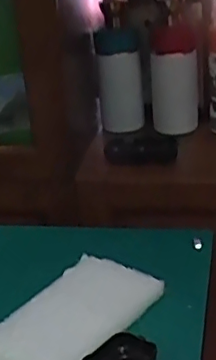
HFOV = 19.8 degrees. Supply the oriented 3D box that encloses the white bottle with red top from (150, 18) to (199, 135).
[{"bbox_3d":[0.122,-0.178,1.120,0.084,0.201,0.073,-4,25,2],"label":"white bottle with red top"}]

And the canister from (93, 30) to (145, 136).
[{"bbox_3d":[0.022,-0.189,1.172,0.080,0.183,0.064,-6,25,-2],"label":"canister"}]

